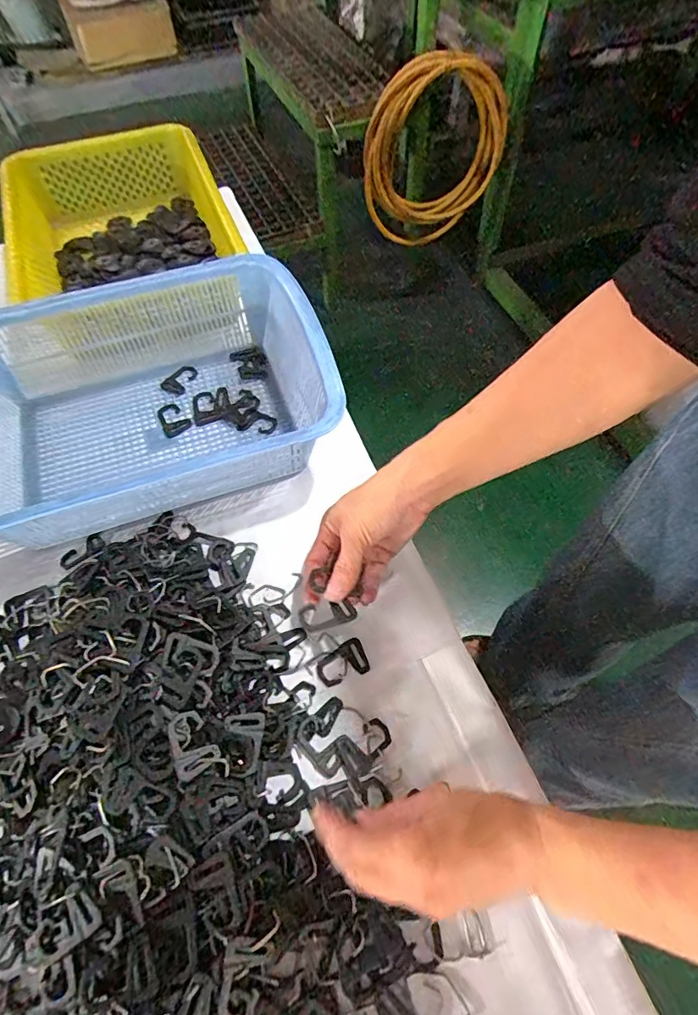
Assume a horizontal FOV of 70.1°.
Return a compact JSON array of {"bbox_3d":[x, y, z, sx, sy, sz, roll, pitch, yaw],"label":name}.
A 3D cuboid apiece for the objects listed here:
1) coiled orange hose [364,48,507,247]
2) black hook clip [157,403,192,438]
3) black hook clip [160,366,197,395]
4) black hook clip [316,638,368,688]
[{"bbox_3d":[0.217,-0.897,1.279,0.377,0.400,0.175,-19,63,-10],"label":"coiled orange hose"},{"bbox_3d":[-0.195,-0.097,0.546,0.030,0.005,0.044,-33,66,-17],"label":"black hook clip"},{"bbox_3d":[-0.196,-0.148,0.573,0.031,0.005,0.043,24,64,13],"label":"black hook clip"},{"bbox_3d":[-0.006,0.130,0.418,0.043,0.004,0.029,-23,63,-12],"label":"black hook clip"}]

